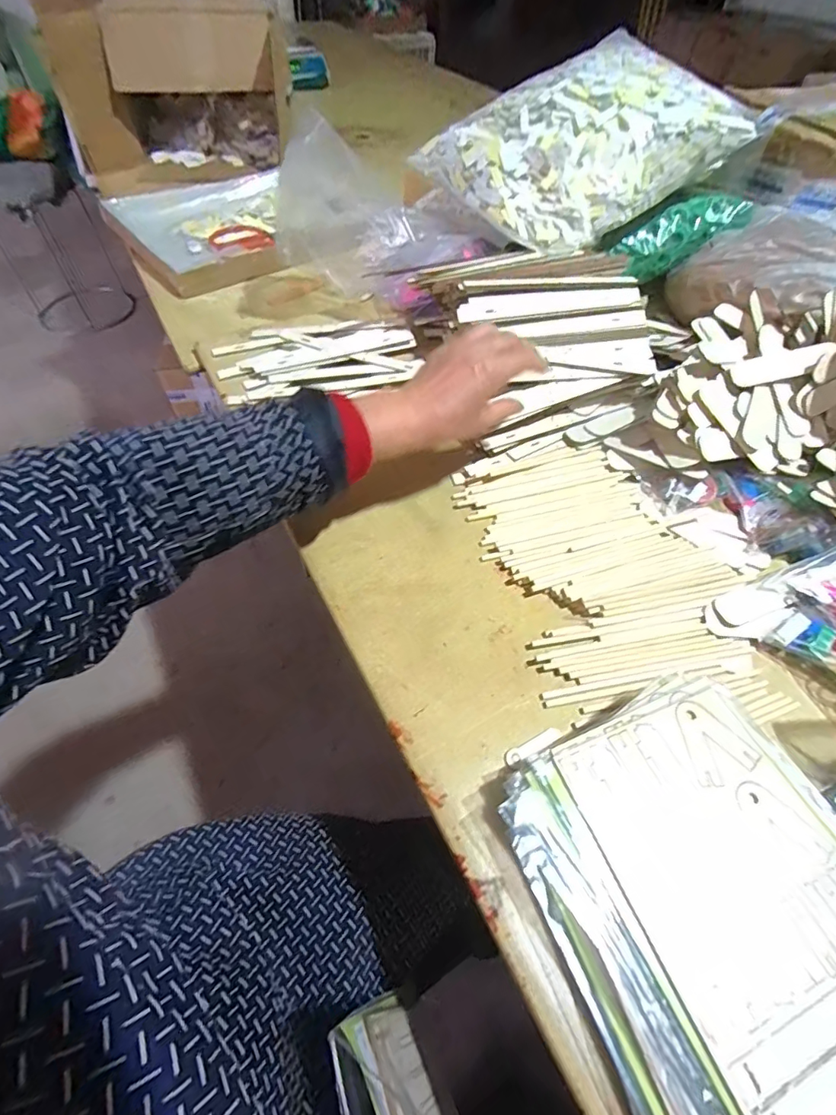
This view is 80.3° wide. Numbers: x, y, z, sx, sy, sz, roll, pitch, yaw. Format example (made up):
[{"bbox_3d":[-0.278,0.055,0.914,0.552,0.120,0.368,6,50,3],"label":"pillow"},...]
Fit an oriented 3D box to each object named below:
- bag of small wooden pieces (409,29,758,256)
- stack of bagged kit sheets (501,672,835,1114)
[{"bbox_3d":[0.212,-0.536,0.635,0.326,0.130,0.263,-31,61,-22],"label":"bag of small wooden pieces"},{"bbox_3d":[0.177,0.223,0.258,0.196,0.046,0.291,-20,58,-16],"label":"stack of bagged kit sheets"}]

